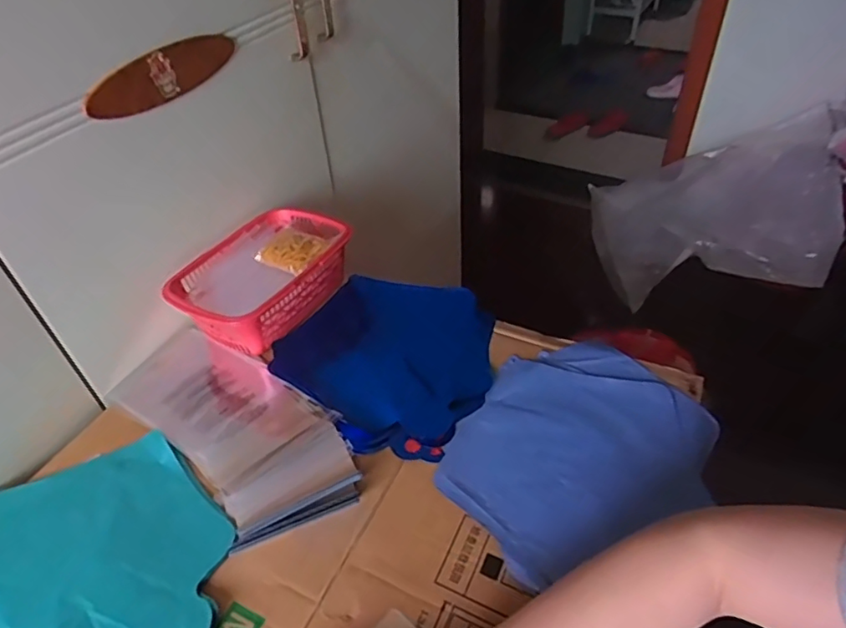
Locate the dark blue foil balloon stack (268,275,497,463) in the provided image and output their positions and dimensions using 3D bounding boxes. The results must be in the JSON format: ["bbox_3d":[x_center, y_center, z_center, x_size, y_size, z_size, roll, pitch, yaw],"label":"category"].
[{"bbox_3d":[-0.031,0.038,0.648,0.228,0.022,0.246,23,48,26],"label":"dark blue foil balloon stack"}]

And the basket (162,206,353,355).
[{"bbox_3d":[-0.195,-0.045,0.704,0.152,0.075,0.216,26,50,29],"label":"basket"}]

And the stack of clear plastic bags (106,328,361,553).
[{"bbox_3d":[-0.202,0.105,0.597,0.345,0.020,0.137,31,53,33],"label":"stack of clear plastic bags"}]

